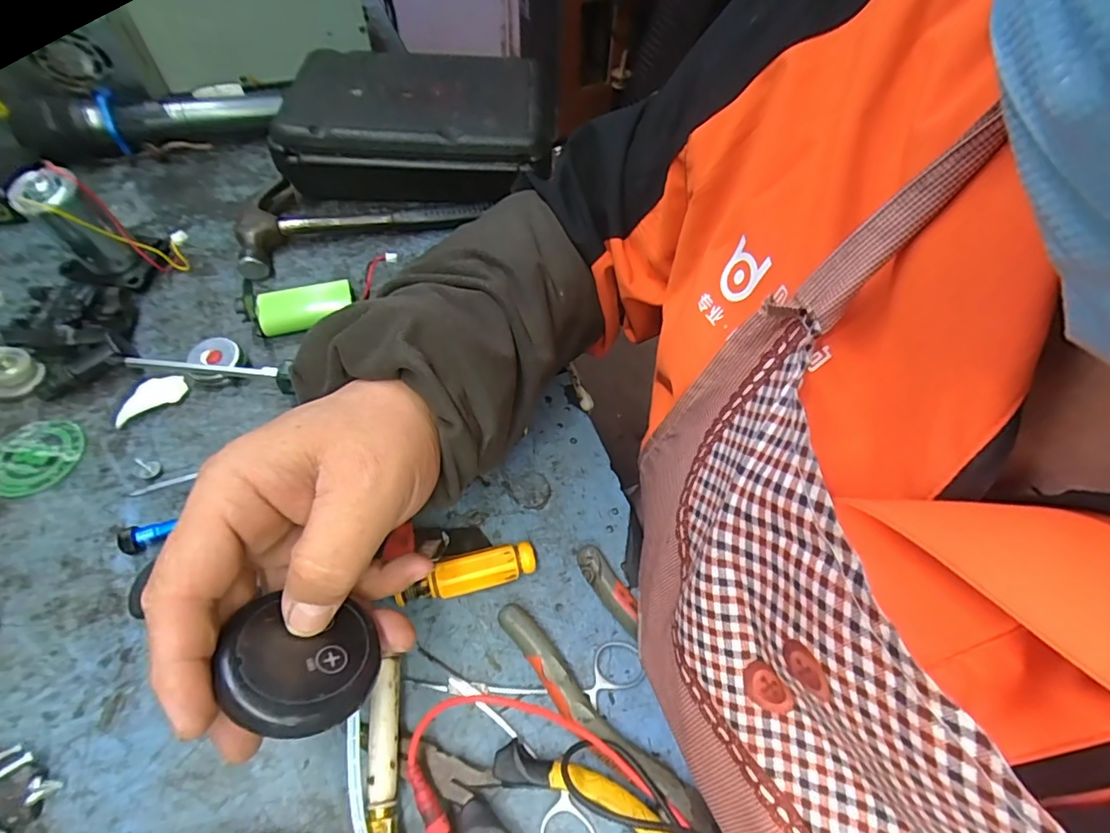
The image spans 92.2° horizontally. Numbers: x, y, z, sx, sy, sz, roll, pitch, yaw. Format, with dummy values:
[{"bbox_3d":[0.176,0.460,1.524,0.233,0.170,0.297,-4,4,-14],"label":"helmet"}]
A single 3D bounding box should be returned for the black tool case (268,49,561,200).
[{"bbox_3d":[-0.126,-0.275,0.505,0.237,0.066,0.179,-4,56,-5],"label":"black tool case"}]

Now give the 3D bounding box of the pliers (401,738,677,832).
[{"bbox_3d":[-0.010,0.184,0.247,0.129,0.021,0.050,22,57,12],"label":"pliers"}]

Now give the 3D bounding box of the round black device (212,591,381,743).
[{"bbox_3d":[-0.096,0.095,0.199,0.052,0.015,0.046,22,29,-11],"label":"round black device"}]

